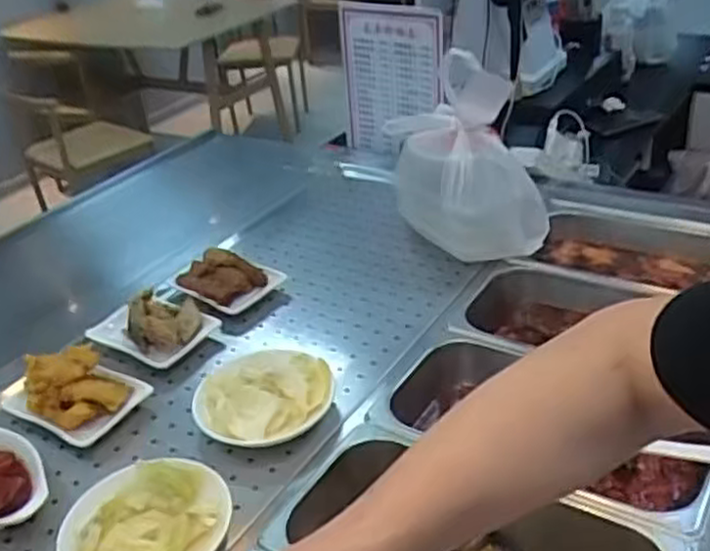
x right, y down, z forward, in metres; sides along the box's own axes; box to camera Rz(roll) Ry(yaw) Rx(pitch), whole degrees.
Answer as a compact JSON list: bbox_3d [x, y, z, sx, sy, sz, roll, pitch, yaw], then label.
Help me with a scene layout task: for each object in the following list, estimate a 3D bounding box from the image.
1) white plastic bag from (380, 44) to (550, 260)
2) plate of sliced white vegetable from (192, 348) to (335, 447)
[{"bbox_3d":[0.149,-0.146,1.030,0.208,0.248,0.174,2,33,8],"label":"white plastic bag"},{"bbox_3d":[-0.096,0.118,0.796,0.131,0.032,0.139,-2,33,2],"label":"plate of sliced white vegetable"}]

